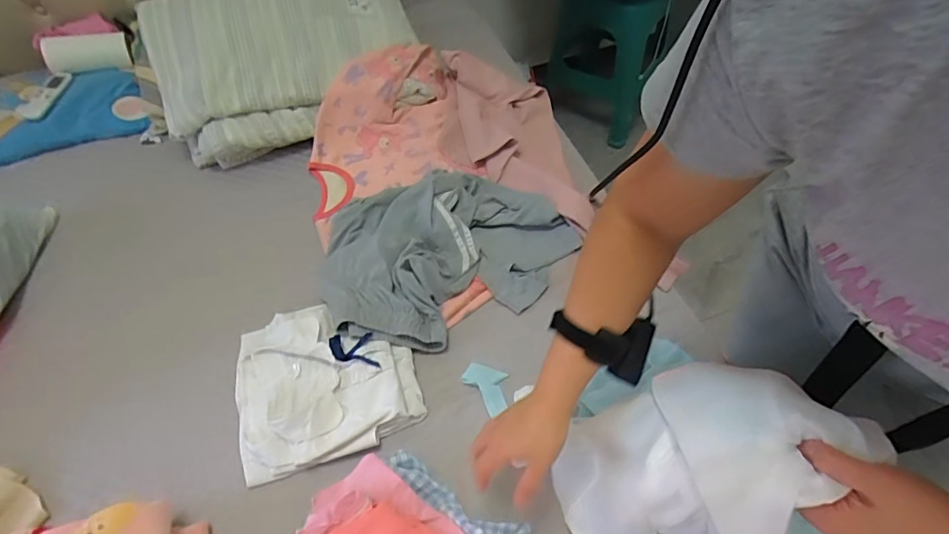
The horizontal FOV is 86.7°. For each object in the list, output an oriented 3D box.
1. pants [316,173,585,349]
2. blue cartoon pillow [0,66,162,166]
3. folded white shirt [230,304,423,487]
[{"bbox_3d":[-0.051,-0.043,0.875,0.430,0.067,0.339,-22,58,-11],"label":"pants"},{"bbox_3d":[-0.937,-0.354,1.142,0.405,0.069,0.240,-18,55,-9],"label":"blue cartoon pillow"},{"bbox_3d":[-0.225,0.164,0.754,0.262,0.059,0.244,-16,57,-7],"label":"folded white shirt"}]

